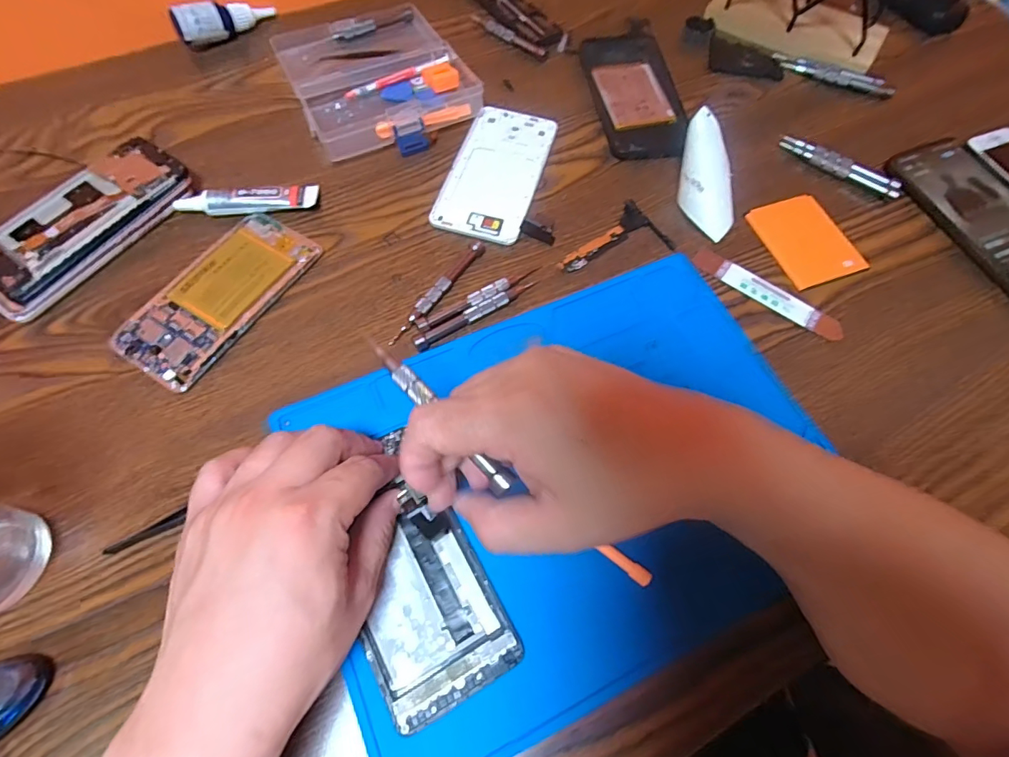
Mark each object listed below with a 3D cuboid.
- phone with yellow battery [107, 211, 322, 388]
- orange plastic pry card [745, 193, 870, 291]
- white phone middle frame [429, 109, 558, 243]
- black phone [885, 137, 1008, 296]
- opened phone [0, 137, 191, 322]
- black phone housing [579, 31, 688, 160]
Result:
[{"bbox_3d":[-0.203,-0.061,0.344,0.068,0.011,0.141,29,68,11],"label":"phone with yellow battery"},{"bbox_3d":[0.241,-0.111,0.382,0.062,0.006,0.081,-19,67,-10],"label":"orange plastic pry card"},{"bbox_3d":[-0.006,-0.175,0.404,0.074,0.006,0.145,16,66,6],"label":"white phone middle frame"},{"bbox_3d":[0.396,-0.134,0.392,0.079,0.015,0.160,-21,68,-11],"label":"black phone"},{"bbox_3d":[-0.319,-0.118,0.359,0.077,0.023,0.158,35,69,14],"label":"opened phone"},{"bbox_3d":[0.122,-0.267,0.448,0.076,0.012,0.158,-8,66,-5],"label":"black phone housing"}]

